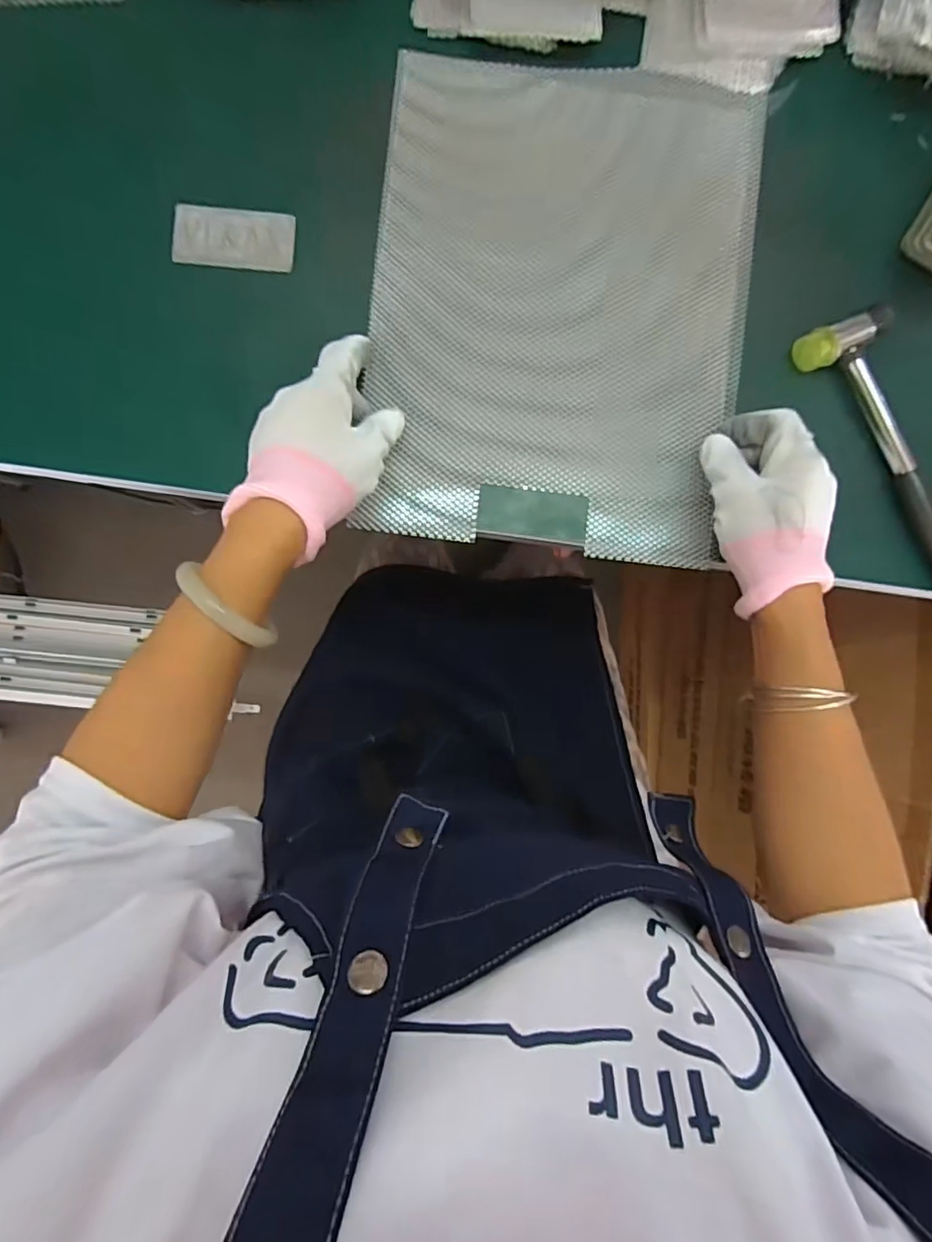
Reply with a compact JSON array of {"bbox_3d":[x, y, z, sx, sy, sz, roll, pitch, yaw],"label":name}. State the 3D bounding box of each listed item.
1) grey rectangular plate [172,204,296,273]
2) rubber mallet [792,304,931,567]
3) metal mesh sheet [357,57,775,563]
[{"bbox_3d":[-0.155,-0.257,0.394,0.076,0.006,0.041,1,88,-3],"label":"grey rectangular plate"},{"bbox_3d":[0.310,-0.097,0.407,0.055,0.030,0.243,-27,90,-4],"label":"rubber mallet"},{"bbox_3d":[0.063,-0.211,0.398,0.239,0.041,0.321,5,87,-3],"label":"metal mesh sheet"}]

